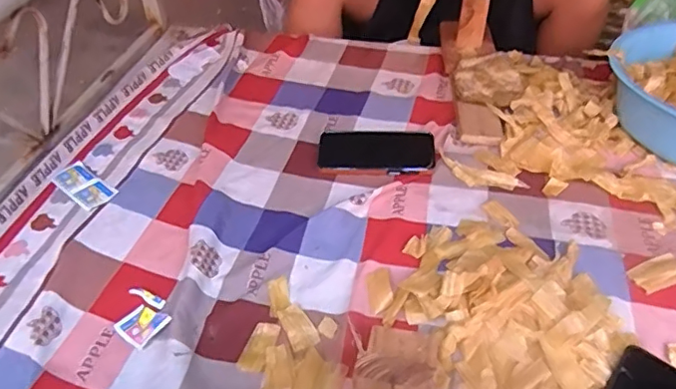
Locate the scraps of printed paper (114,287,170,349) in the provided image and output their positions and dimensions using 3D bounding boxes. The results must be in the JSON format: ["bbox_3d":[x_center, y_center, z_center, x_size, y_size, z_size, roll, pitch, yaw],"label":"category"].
[{"bbox_3d":[-0.217,0.132,0.605,0.069,0.010,0.055,31,53,31],"label":"scraps of printed paper"}]

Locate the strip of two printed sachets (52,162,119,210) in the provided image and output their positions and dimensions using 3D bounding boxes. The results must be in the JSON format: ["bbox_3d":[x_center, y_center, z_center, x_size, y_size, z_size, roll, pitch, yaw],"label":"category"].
[{"bbox_3d":[-0.349,-0.013,0.758,0.094,0.009,0.048,28,51,29],"label":"strip of two printed sachets"}]

